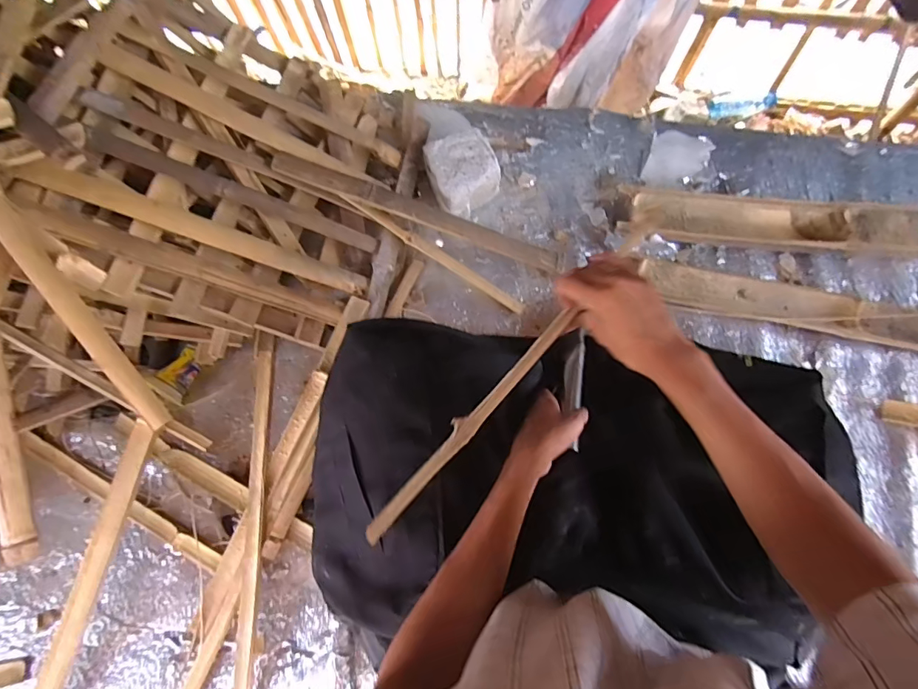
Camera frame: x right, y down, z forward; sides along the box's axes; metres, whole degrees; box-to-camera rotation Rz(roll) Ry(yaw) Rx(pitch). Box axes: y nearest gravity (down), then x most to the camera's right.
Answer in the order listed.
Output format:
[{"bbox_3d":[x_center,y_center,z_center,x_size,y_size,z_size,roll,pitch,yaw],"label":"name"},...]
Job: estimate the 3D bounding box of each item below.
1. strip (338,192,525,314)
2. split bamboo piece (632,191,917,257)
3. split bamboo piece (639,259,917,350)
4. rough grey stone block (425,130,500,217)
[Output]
[{"bbox_3d":[-0.040,-0.154,0.779,0.353,0.013,0.020,32,76,-5],"label":"strip"},{"bbox_3d":[0.553,-0.210,0.801,0.504,0.049,0.108,8,73,4],"label":"split bamboo piece"},{"bbox_3d":[0.558,-0.065,0.762,0.478,0.033,0.077,13,73,5],"label":"split bamboo piece"},{"bbox_3d":[0.009,-0.309,0.834,0.119,0.075,0.136,-19,73,-4],"label":"rough grey stone block"}]

